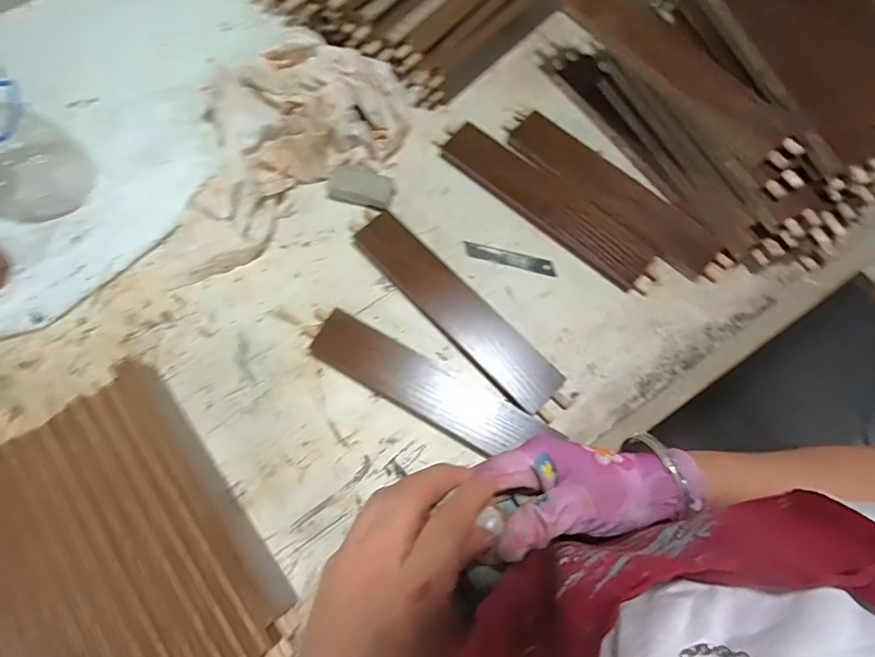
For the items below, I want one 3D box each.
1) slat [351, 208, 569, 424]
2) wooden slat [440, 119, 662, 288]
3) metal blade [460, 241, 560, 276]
[{"bbox_3d":[0.017,-0.020,0.473,0.052,0.020,0.272,-43,77,-13],"label":"slat"},{"bbox_3d":[0.118,-0.134,0.511,0.265,0.019,0.060,42,76,12],"label":"wooden slat"},{"bbox_3d":[0.076,-0.074,0.502,0.099,0.004,0.020,17,71,9],"label":"metal blade"}]

